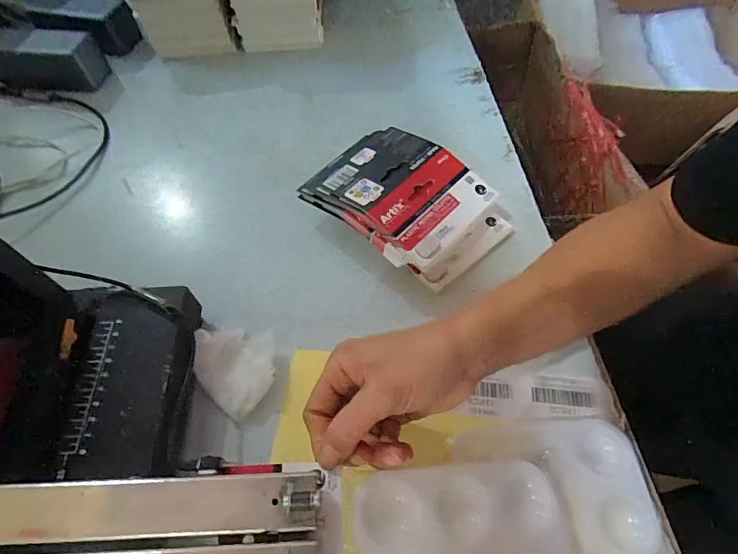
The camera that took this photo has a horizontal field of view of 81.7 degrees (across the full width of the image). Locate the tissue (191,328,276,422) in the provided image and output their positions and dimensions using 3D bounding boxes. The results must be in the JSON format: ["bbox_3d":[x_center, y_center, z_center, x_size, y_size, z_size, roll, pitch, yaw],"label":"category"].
[{"bbox_3d":[-0.103,0.067,0.327,0.055,0.024,0.073,-7,58,-3],"label":"tissue"}]

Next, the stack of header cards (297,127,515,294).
[{"bbox_3d":[0.032,-0.068,0.389,0.163,0.058,0.116,38,66,22],"label":"stack of header cards"}]

